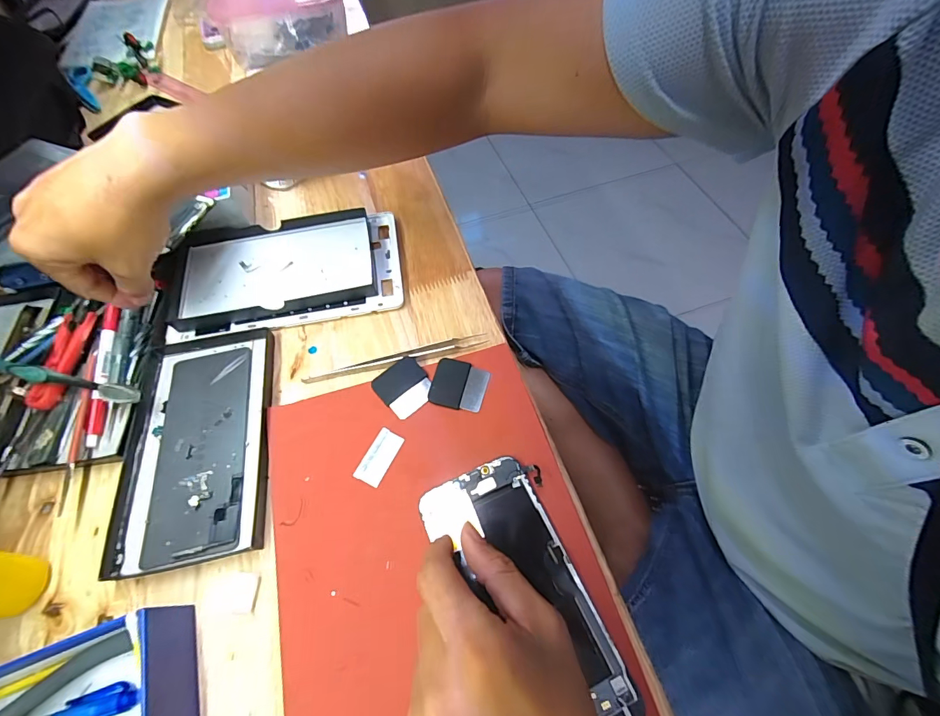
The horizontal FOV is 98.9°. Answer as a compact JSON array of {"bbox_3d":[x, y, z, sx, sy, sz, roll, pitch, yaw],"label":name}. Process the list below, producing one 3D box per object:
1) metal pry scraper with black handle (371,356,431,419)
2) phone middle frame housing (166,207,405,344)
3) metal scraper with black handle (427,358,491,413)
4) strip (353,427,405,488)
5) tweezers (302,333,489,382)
[{"bbox_3d":[-0.051,0.021,0.313,0.040,0.004,0.042,-38,68,-19],"label":"metal pry scraper with black handle"},{"bbox_3d":[-0.173,-0.084,0.378,0.210,0.016,0.117,-9,61,-5],"label":"phone middle frame housing"},{"bbox_3d":[-0.008,0.021,0.312,0.042,0.004,0.040,15,62,8],"label":"metal scraper with black handle"},{"bbox_3d":[-0.065,0.070,0.288,0.020,0.004,0.039,25,64,13],"label":"strip"},{"bbox_3d":[-0.060,-0.001,0.330,0.150,0.006,0.011,-13,62,-8],"label":"tweezers"}]

